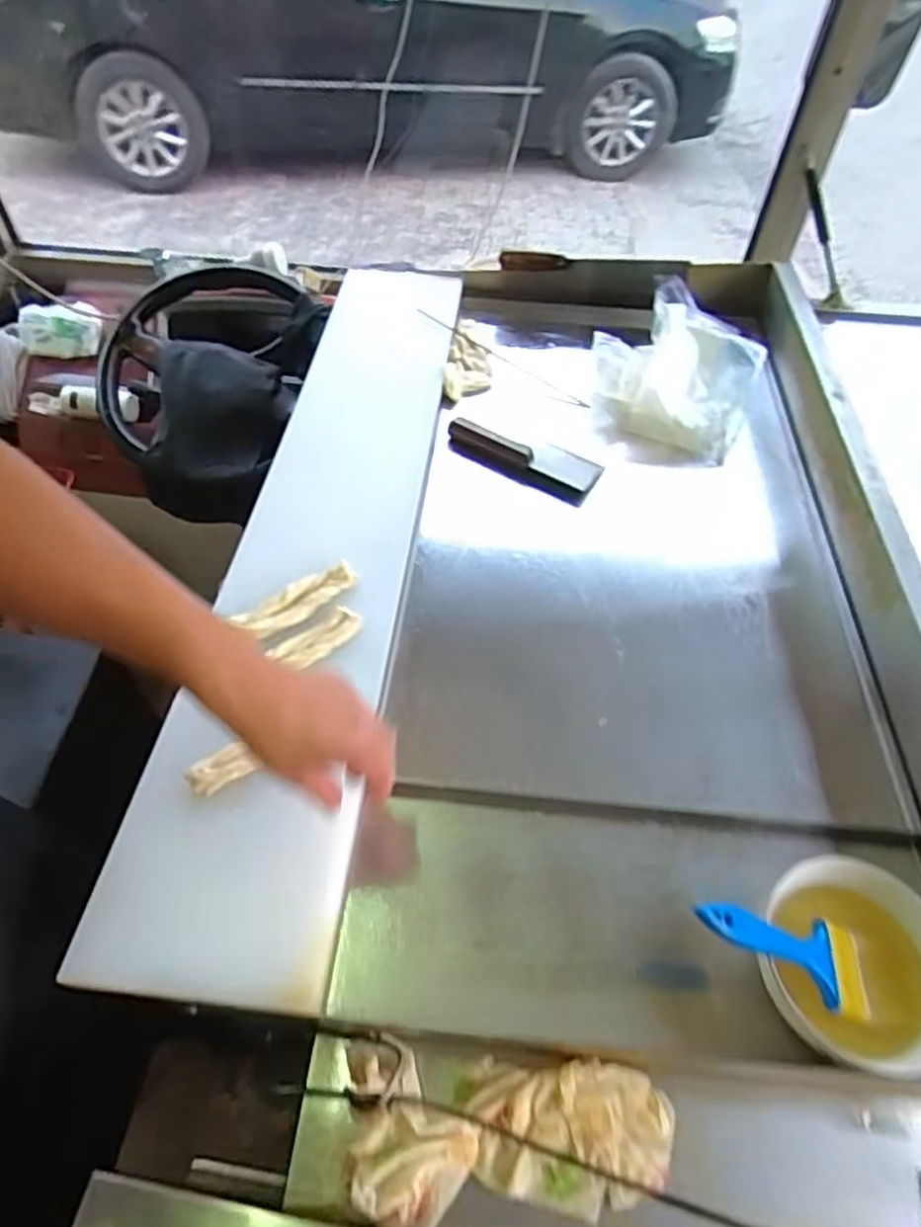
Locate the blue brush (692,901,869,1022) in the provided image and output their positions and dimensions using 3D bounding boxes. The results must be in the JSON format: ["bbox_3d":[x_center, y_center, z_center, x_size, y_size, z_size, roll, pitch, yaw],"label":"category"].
[{"bbox_3d":[0.212,0.219,0.450,0.149,0.011,0.054,26,50,-18],"label":"blue brush"}]

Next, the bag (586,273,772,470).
[{"bbox_3d":[0.279,-0.316,0.911,0.214,0.080,0.248,20,81,20],"label":"bag"}]

